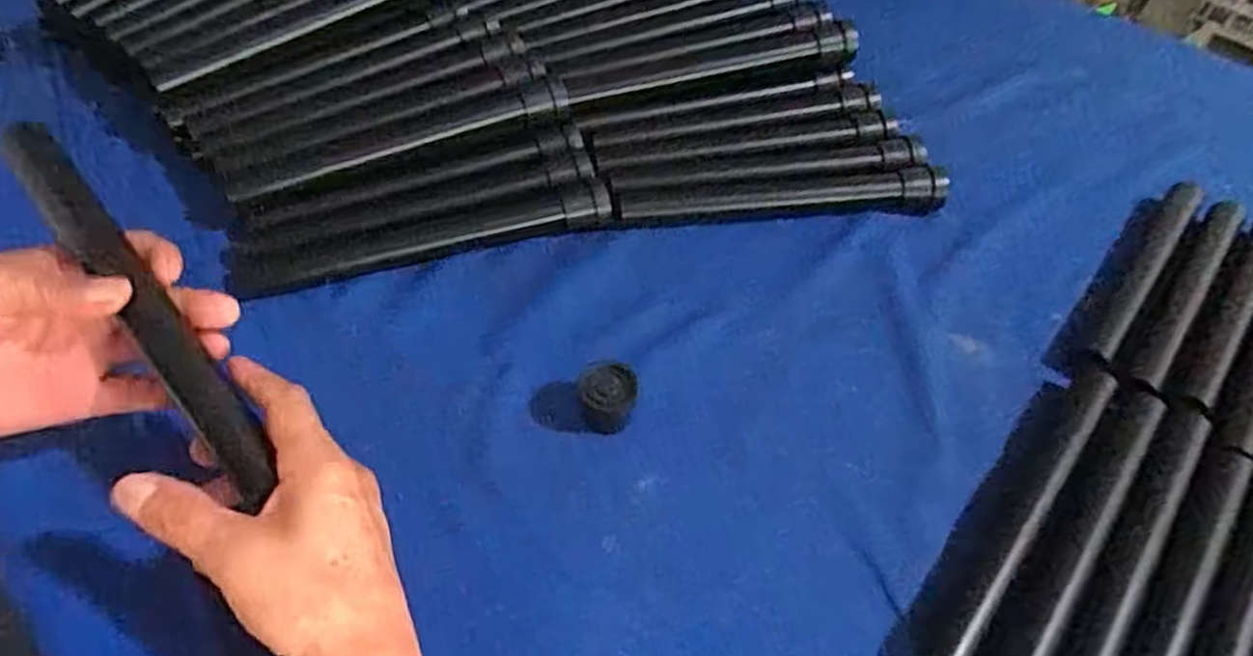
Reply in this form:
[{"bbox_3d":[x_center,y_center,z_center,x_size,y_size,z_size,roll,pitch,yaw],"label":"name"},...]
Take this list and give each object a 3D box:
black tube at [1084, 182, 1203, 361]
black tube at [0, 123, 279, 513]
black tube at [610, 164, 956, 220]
[{"bbox_3d":[0.372,-0.043,0.550,0.022,0.017,0.219,33,57,21],"label":"black tube"},{"bbox_3d":[-0.228,-0.009,0.361,0.023,0.024,0.208,-35,86,-26],"label":"black tube"},{"bbox_3d":[0.116,-0.100,0.570,0.245,0.023,0.028,-2,52,-5],"label":"black tube"}]

